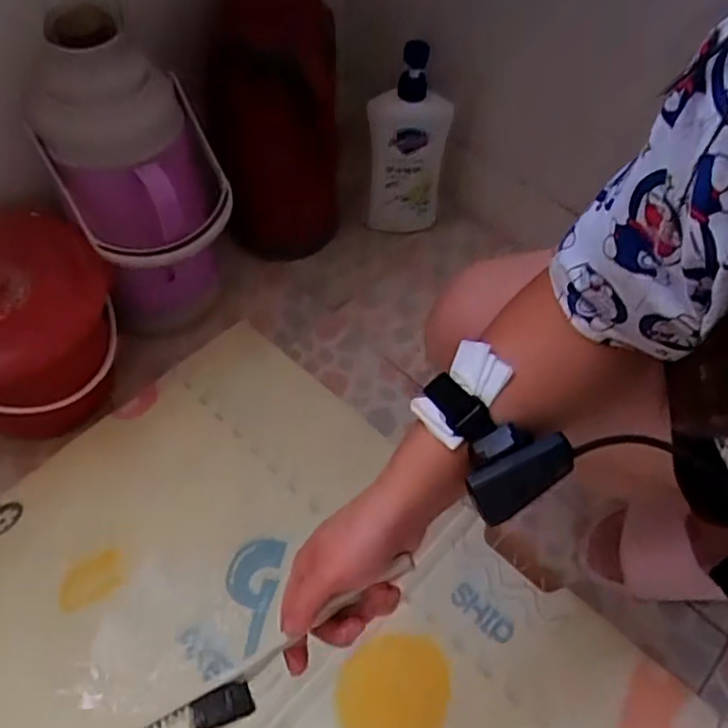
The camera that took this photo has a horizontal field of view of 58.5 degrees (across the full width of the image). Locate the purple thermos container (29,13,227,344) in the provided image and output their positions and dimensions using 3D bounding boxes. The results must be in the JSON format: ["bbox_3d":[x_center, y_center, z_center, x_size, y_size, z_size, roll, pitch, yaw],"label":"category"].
[{"bbox_3d":[-0.238,-0.168,0.728,0.169,0.352,0.154,-16,57,-14],"label":"purple thermos container"}]

